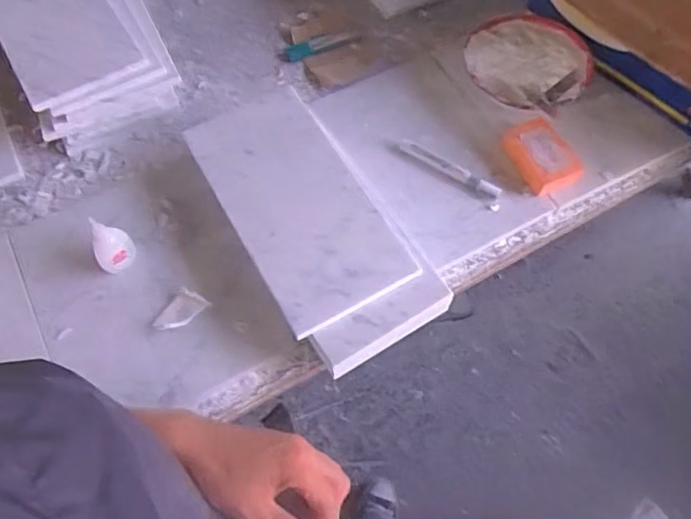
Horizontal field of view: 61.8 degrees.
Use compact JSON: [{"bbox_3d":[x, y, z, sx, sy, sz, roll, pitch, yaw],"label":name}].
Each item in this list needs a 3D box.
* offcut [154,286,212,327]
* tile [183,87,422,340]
[{"bbox_3d":[-0.189,0.060,0.656,0.039,0.011,0.057,35,70,17],"label":"offcut"},{"bbox_3d":[-0.057,-0.071,0.666,0.150,0.021,0.303,-28,66,-11],"label":"tile"}]

